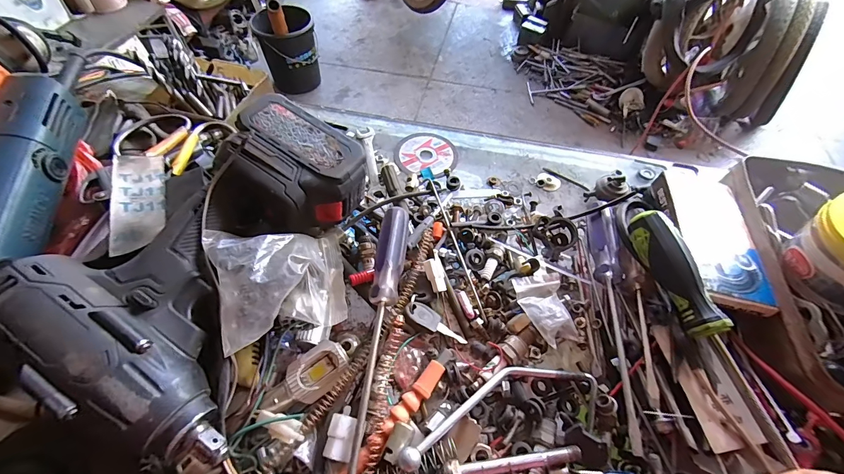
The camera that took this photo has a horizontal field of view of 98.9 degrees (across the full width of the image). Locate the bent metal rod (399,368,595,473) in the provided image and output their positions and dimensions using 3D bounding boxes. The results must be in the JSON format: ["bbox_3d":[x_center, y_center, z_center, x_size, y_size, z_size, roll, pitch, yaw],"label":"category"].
[{"bbox_3d":[0.062,0.127,0.271,0.162,0.030,0.053,-8,58,-8],"label":"bent metal rod"}]

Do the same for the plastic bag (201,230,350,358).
[{"bbox_3d":[-0.110,0.032,0.289,0.090,0.063,0.091,-16,60,-12],"label":"plastic bag"}]

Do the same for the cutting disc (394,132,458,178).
[{"bbox_3d":[0.006,-0.101,0.441,0.073,0.004,0.075,1,55,-2],"label":"cutting disc"}]

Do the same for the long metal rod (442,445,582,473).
[{"bbox_3d":[0.064,0.155,0.249,0.099,0.014,0.013,-6,58,-7],"label":"long metal rod"}]

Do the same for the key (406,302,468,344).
[{"bbox_3d":[0.013,0.075,0.315,0.058,0.011,0.022,32,60,-3],"label":"key"}]

